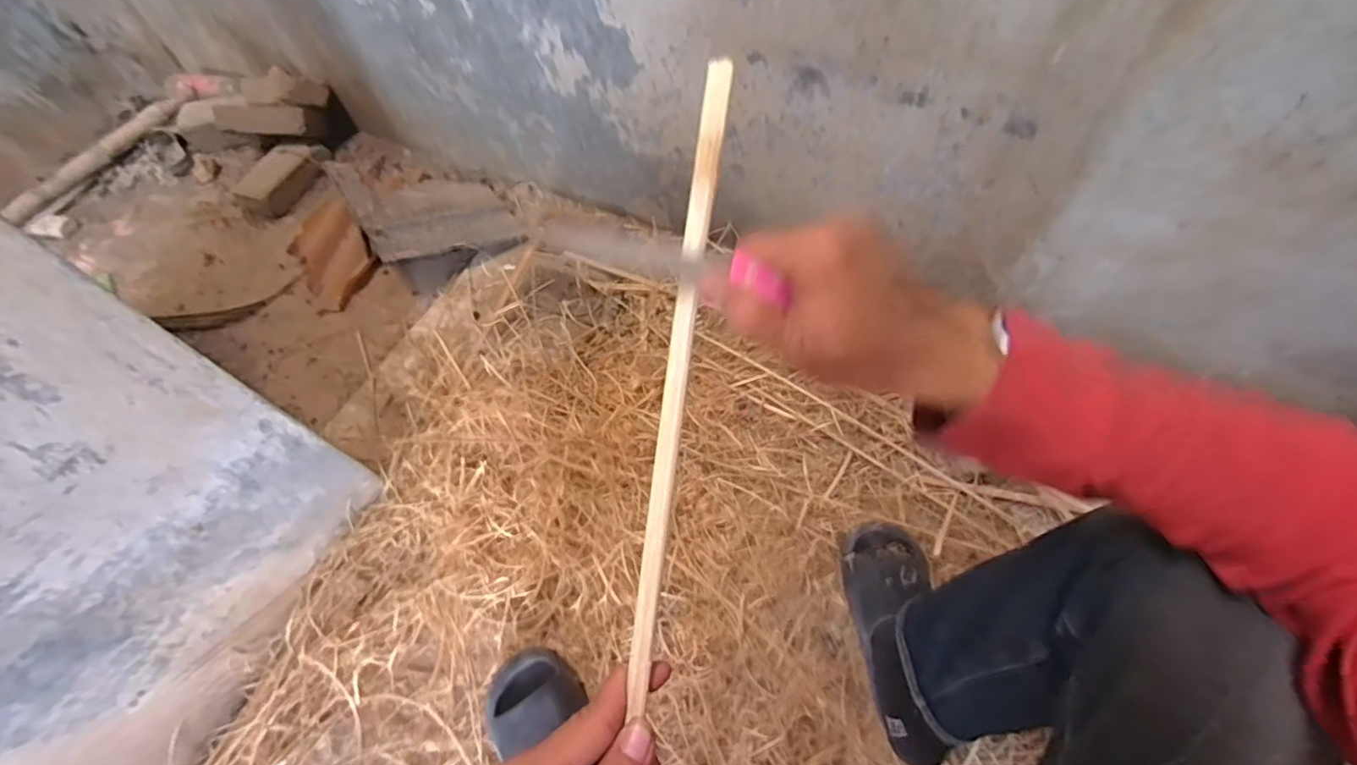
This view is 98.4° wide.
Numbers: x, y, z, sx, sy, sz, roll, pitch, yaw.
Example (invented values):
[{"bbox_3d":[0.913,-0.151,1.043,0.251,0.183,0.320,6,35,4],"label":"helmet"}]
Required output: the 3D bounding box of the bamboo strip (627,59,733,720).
[{"bbox_3d":[0.001,-0.008,0.287,0.015,0.007,0.311,7,85,8],"label":"bamboo strip"}]

